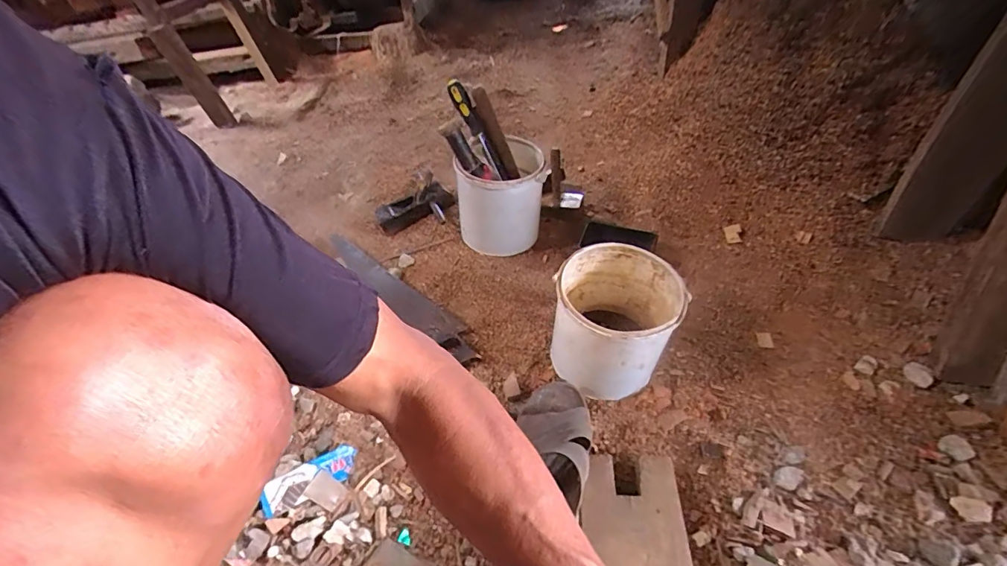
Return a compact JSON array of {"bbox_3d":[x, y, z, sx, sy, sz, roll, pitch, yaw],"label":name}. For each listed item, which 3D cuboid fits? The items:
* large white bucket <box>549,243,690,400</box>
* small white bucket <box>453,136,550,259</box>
[{"bbox_3d":[0.177,0.070,0.722,0.174,0.198,0.186,-4,44,4],"label":"large white bucket"},{"bbox_3d":[0.002,-0.186,0.966,0.165,0.197,0.179,-4,41,4],"label":"small white bucket"}]

